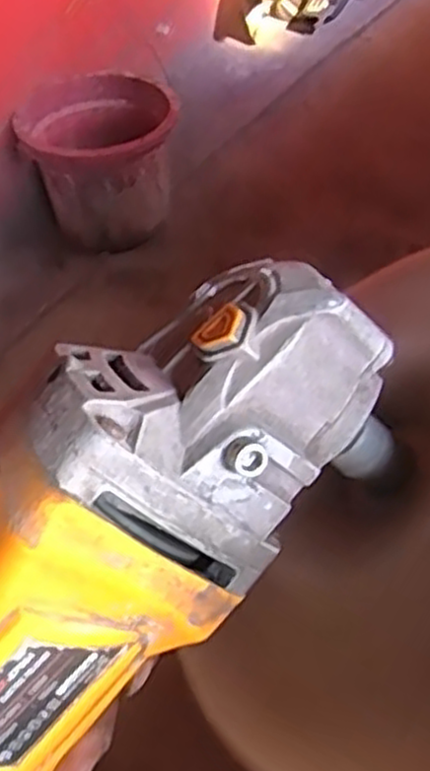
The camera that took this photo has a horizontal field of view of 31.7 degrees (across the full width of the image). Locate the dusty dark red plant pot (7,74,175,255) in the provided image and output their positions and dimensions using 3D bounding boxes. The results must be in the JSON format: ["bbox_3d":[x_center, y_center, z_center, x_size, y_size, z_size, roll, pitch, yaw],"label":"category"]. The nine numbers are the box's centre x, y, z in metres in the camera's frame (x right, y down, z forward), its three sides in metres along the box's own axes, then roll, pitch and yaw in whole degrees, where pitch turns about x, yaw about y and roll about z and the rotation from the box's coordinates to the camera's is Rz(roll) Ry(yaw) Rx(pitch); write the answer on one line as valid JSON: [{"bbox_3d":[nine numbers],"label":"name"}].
[{"bbox_3d":[-0.201,-0.394,1.341,0.248,0.206,0.269,-1,50,1],"label":"dusty dark red plant pot"}]

